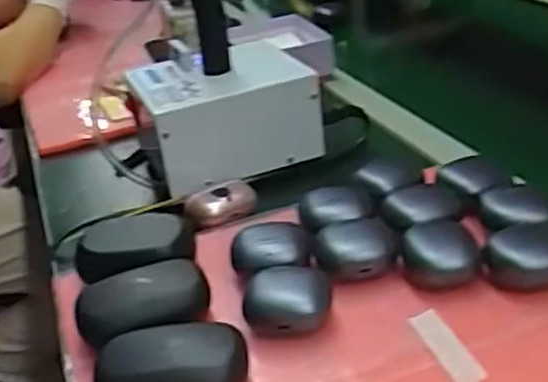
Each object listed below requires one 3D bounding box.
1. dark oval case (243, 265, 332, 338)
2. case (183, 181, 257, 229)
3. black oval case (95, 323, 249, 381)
[{"bbox_3d":[0.009,0.070,0.452,0.055,0.029,0.048,-7,29,2],"label":"dark oval case"},{"bbox_3d":[-0.045,0.011,0.590,0.060,0.022,0.031,-14,29,-12],"label":"case"},{"bbox_3d":[-0.058,0.107,0.403,0.086,0.037,0.049,-7,29,1],"label":"black oval case"}]

